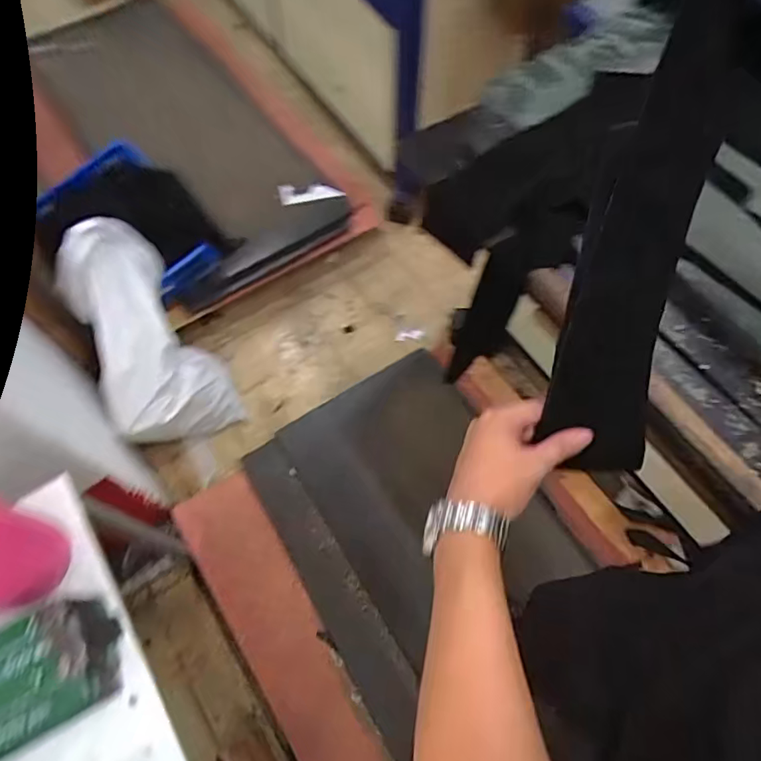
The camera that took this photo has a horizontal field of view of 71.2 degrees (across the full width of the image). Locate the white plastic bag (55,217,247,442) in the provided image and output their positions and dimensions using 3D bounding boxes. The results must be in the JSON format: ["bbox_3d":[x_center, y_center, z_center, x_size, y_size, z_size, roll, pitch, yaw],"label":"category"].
[{"bbox_3d":[-0.625,-0.110,1.438,0.298,0.142,0.630,-28,103,-13],"label":"white plastic bag"}]

